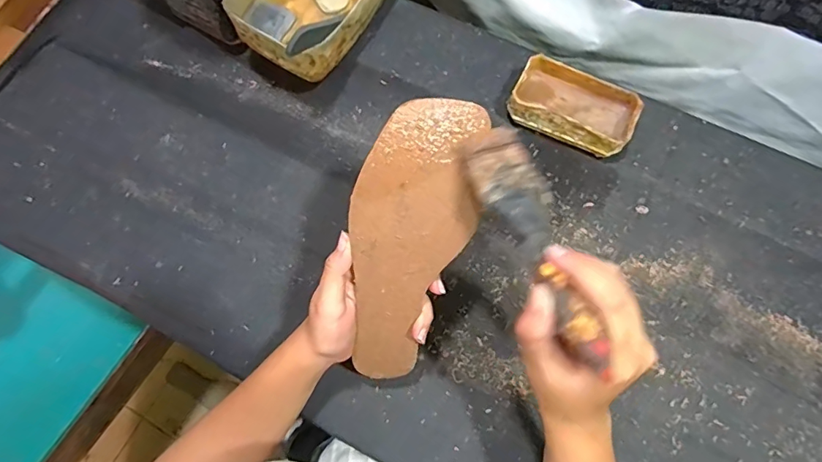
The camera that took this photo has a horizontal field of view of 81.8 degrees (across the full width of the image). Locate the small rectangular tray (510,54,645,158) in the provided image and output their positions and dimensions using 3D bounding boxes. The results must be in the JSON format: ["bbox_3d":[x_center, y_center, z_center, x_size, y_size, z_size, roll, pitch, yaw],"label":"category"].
[{"bbox_3d":[0.173,-0.131,0.509,0.127,0.047,0.076,24,76,7],"label":"small rectangular tray"}]

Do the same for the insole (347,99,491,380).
[{"bbox_3d":[-0.005,0.023,0.343,0.078,0.035,0.230,16,116,5],"label":"insole"}]

